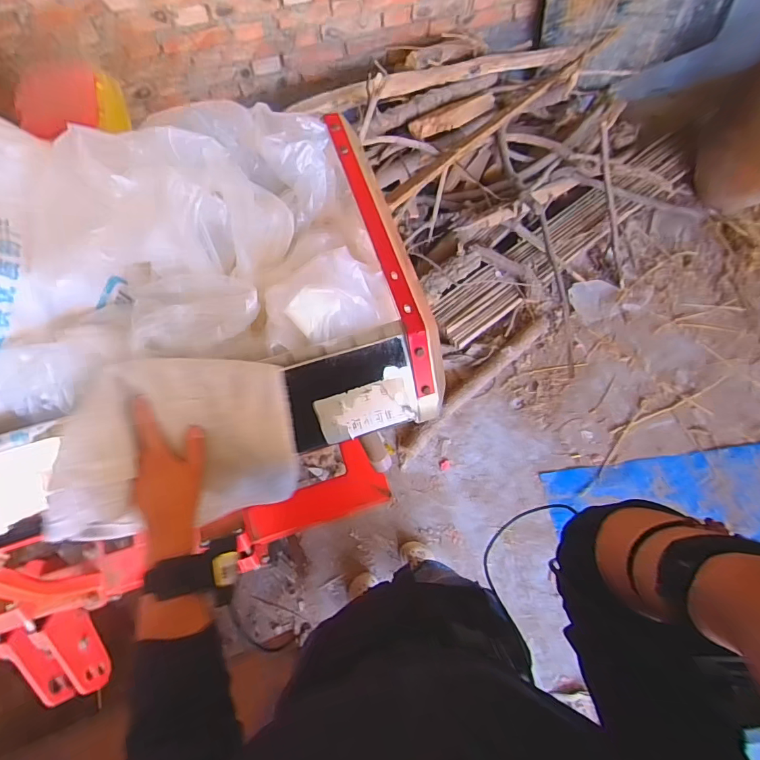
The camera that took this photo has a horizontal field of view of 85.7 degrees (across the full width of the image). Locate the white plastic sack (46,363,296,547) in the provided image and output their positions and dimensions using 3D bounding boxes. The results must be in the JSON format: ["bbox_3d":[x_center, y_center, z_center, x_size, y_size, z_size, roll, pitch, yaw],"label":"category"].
[{"bbox_3d":[-0.227,0.085,0.463,0.264,0.216,0.055,-4,25,-23],"label":"white plastic sack"}]

